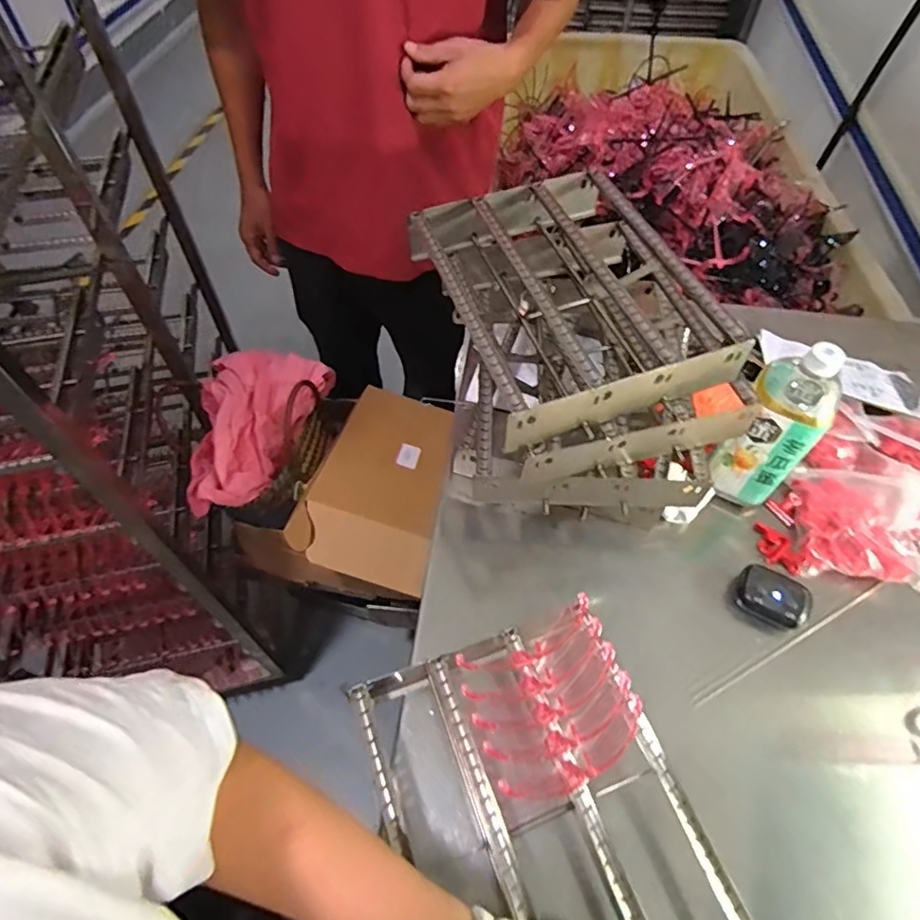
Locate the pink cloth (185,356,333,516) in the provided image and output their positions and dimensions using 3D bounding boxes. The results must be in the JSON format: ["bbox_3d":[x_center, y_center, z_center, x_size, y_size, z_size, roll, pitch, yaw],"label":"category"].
[{"bbox_3d":[-0.343,-0.061,0.916,0.157,0.124,0.289,16,56,10],"label":"pink cloth"}]

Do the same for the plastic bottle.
[{"bbox_3d":[0.352,-0.043,0.623,0.079,0.204,0.097,32,60,19],"label":"plastic bottle"}]

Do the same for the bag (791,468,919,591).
[{"bbox_3d":[0.481,0.070,0.664,0.159,0.049,0.154,9,55,5],"label":"bag"}]

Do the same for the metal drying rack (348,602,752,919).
[{"bbox_3d":[0.067,0.301,0.471,0.238,0.084,0.308,-17,57,-13],"label":"metal drying rack"}]

